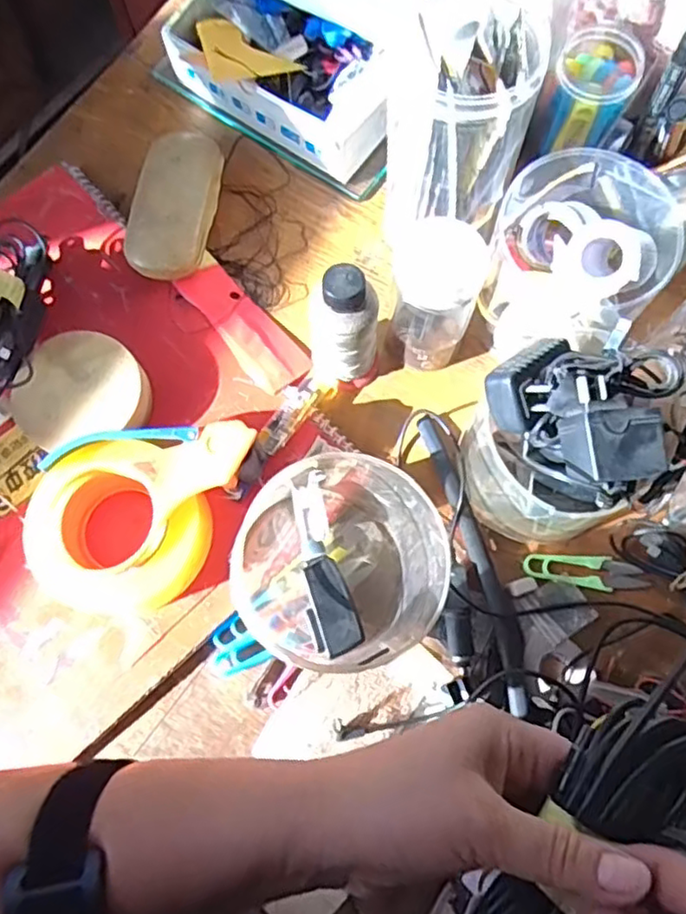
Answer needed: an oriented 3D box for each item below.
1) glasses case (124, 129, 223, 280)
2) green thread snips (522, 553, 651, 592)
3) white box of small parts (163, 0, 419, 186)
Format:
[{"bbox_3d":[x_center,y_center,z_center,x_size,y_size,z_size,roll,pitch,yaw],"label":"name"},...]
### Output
[{"bbox_3d":[-0.145,-0.228,0.571,0.065,0.047,0.164,8,73,3],"label":"glasses case"},{"bbox_3d":[0.185,0.088,0.498,0.091,0.007,0.026,5,73,2],"label":"green thread snips"},{"bbox_3d":[-0.036,-0.373,0.589,0.214,0.111,0.168,32,76,9],"label":"white box of small parts"}]

